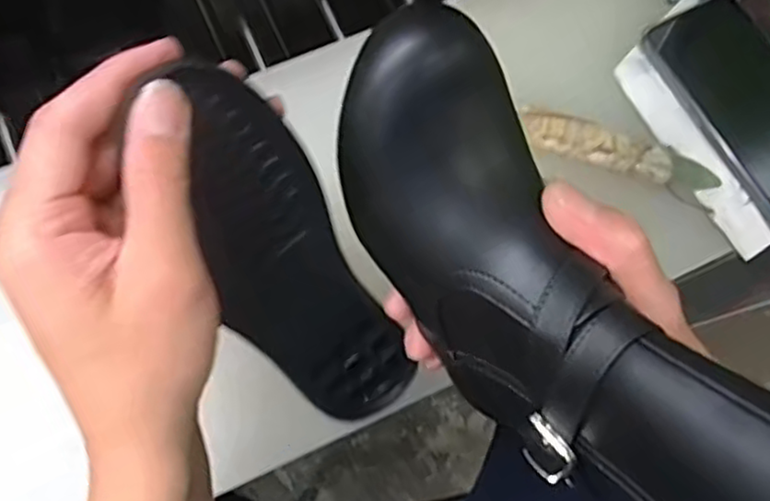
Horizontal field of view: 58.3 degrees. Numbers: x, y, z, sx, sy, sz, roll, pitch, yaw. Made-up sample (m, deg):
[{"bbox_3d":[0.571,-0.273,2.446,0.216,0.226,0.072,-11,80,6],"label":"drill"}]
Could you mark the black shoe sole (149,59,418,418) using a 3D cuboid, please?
[{"bbox_3d":[-0.045,0.008,0.316,0.062,0.010,0.193,-28,121,-8],"label":"black shoe sole"}]

